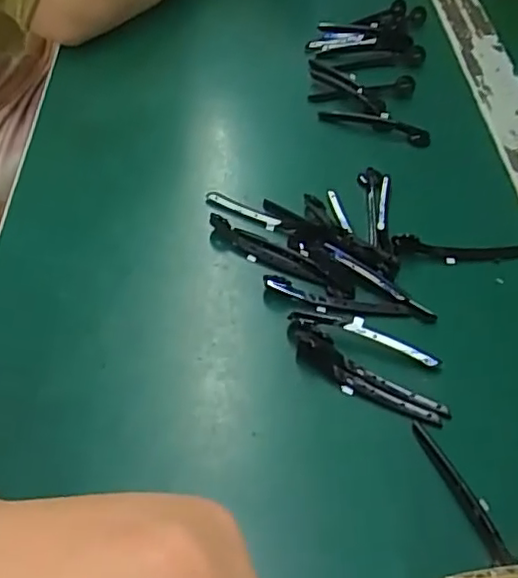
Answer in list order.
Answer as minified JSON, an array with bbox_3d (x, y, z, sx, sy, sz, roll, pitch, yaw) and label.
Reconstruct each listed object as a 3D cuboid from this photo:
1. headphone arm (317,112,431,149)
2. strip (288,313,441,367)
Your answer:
[{"bbox_3d":[0.076,-0.108,0.415,0.074,0.010,0.010,18,51,11],"label":"headphone arm"},{"bbox_3d":[0.050,0.021,0.299,0.072,0.009,0.009,18,51,11],"label":"strip"}]

